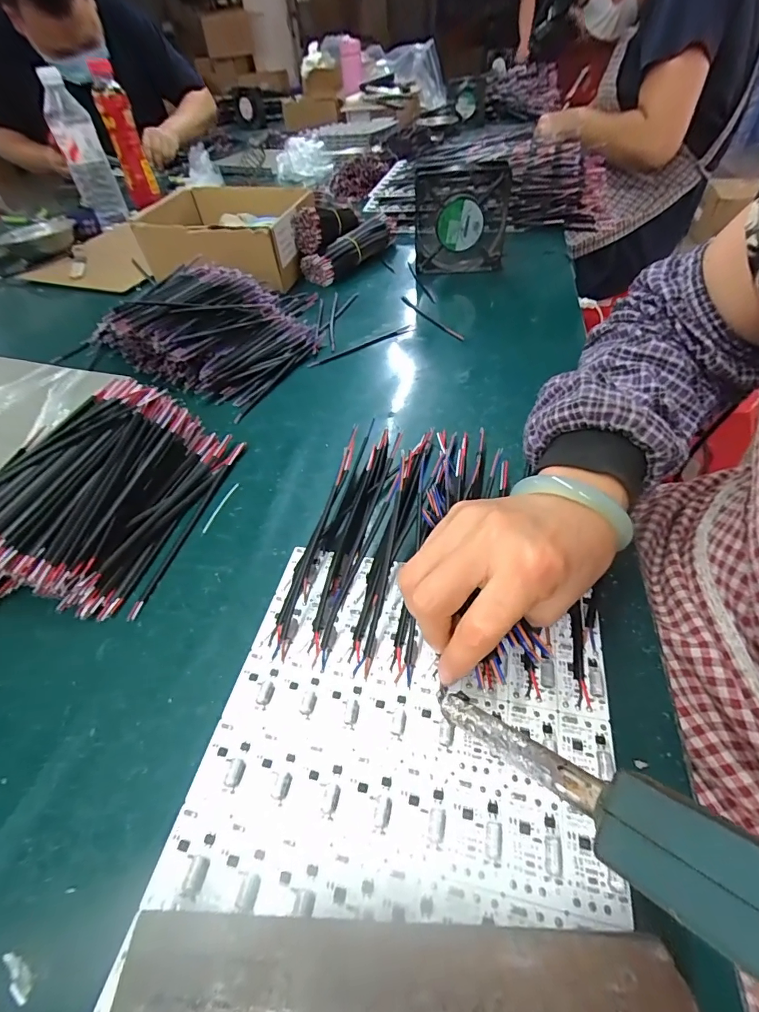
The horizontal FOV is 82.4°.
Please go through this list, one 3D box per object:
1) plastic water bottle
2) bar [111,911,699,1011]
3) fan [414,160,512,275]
[{"bbox_3d":[-0.558,-0.663,0.818,0.076,0.212,0.081,-20,49,-12],"label":"plastic water bottle"},{"bbox_3d":[0.006,0.178,0.161,0.197,0.022,0.034,-2,48,4],"label":"bar"},{"bbox_3d":[0.107,-0.376,0.575,0.118,0.114,0.036,-1,48,4],"label":"fan"}]

